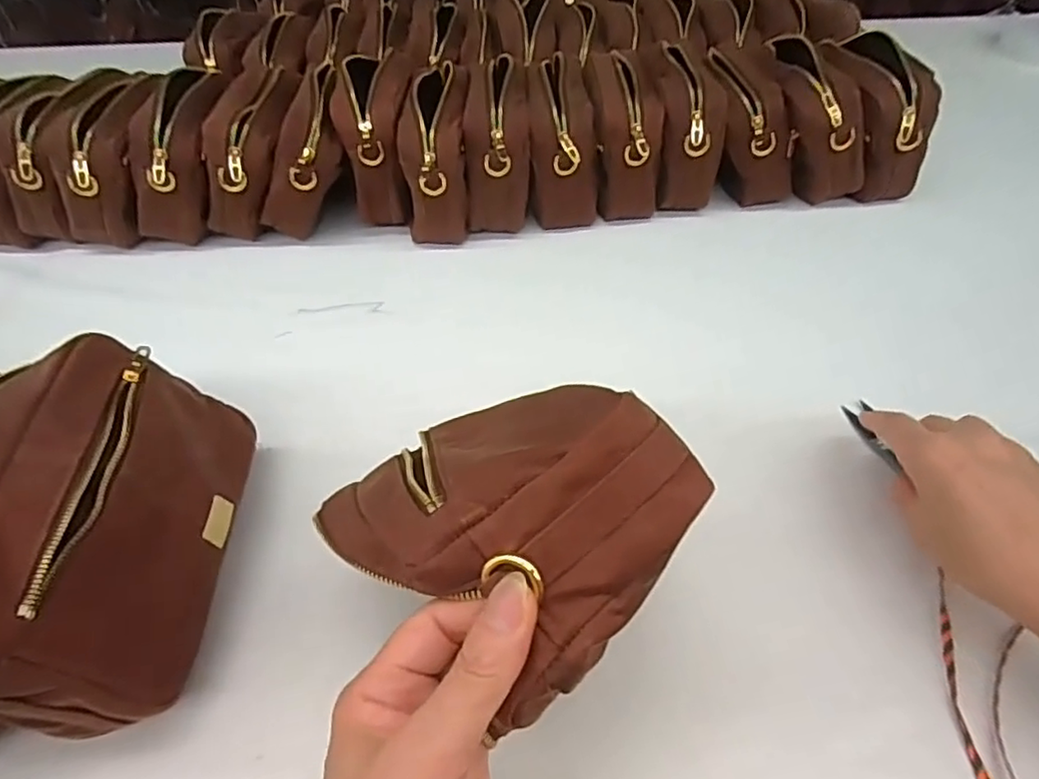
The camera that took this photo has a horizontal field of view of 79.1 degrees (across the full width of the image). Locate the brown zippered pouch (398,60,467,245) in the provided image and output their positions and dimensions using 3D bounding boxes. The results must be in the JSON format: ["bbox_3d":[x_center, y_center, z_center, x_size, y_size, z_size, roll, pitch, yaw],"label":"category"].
[{"bbox_3d":[-0.080,-0.217,0.606,0.061,0.127,0.125,-3,44,0],"label":"brown zippered pouch"}]

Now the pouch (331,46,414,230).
[{"bbox_3d":[-0.142,-0.249,0.629,0.068,0.130,0.129,-3,44,0],"label":"pouch"}]

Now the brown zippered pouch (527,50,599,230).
[{"bbox_3d":[0.043,-0.245,0.634,0.065,0.127,0.126,-2,44,0],"label":"brown zippered pouch"}]

